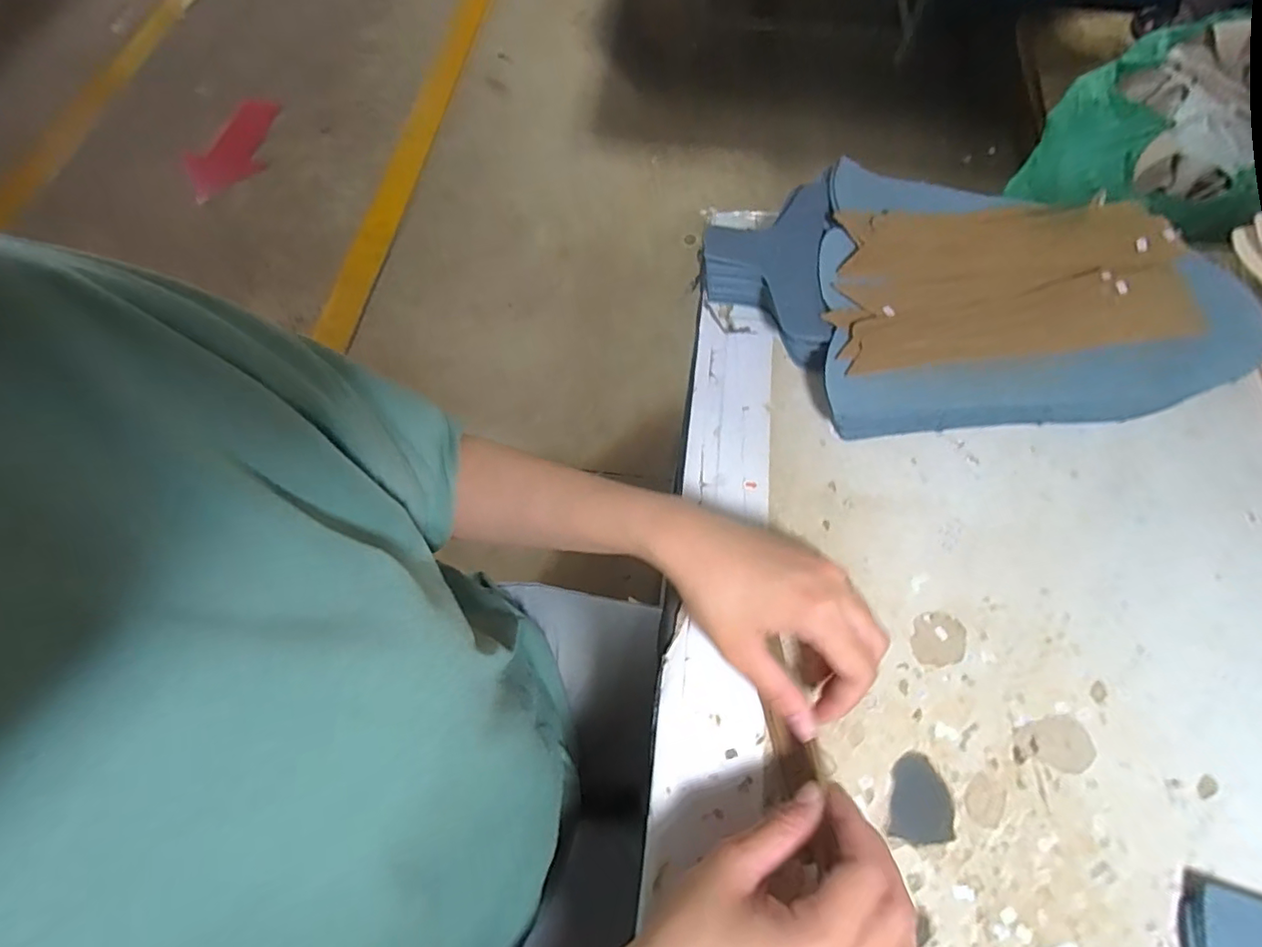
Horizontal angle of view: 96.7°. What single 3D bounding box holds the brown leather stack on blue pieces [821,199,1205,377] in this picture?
[{"bbox_3d":[0.263,-0.136,0.391,0.244,0.026,0.119,-5,67,-2],"label":"brown leather stack on blue pieces"}]

